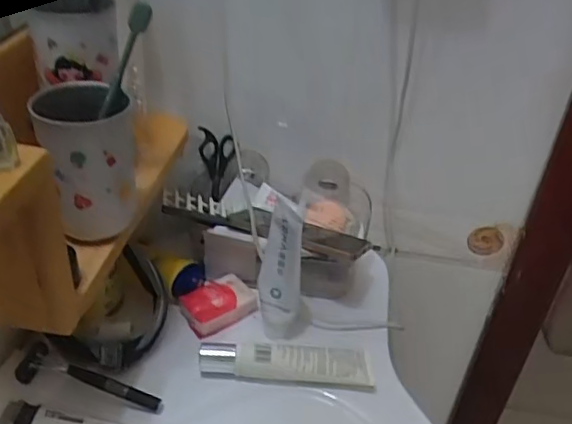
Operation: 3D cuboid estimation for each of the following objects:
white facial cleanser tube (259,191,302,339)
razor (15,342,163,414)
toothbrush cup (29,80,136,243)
[{"bbox_3d":[-0.007,0.066,0.640,0.043,0.172,0.034,1,35,-6],"label":"white facial cleanser tube"},{"bbox_3d":[-0.189,0.167,0.590,0.141,0.016,0.034,20,37,-5],"label":"razor"},{"bbox_3d":[-0.162,-0.043,0.498,0.073,0.112,0.074,-8,37,-18],"label":"toothbrush cup"}]

